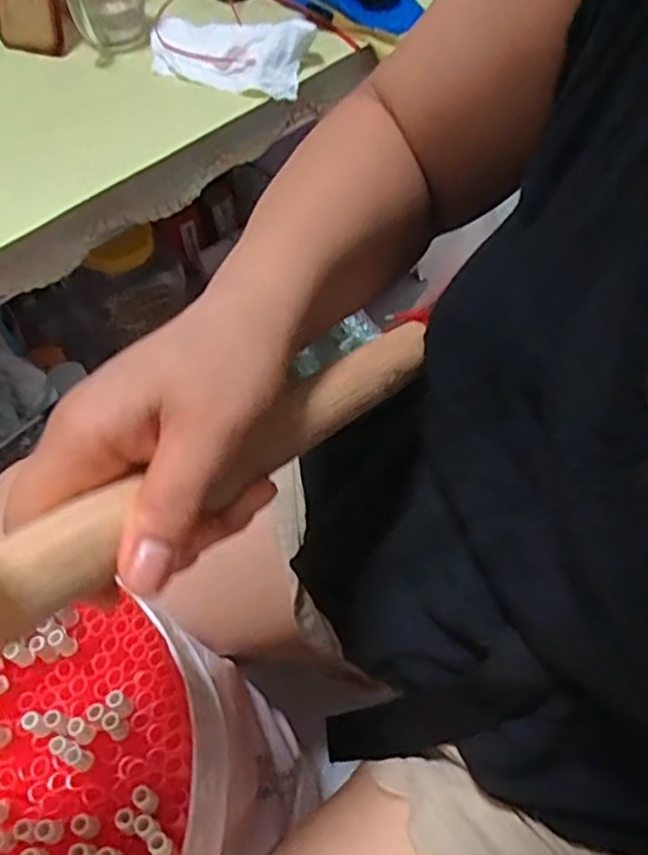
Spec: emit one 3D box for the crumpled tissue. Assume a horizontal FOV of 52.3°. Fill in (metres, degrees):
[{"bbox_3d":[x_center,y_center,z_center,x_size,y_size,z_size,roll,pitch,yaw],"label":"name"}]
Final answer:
[{"bbox_3d":[-0.107,-0.392,0.677,0.178,0.041,0.094,20,59,14],"label":"crumpled tissue"}]

